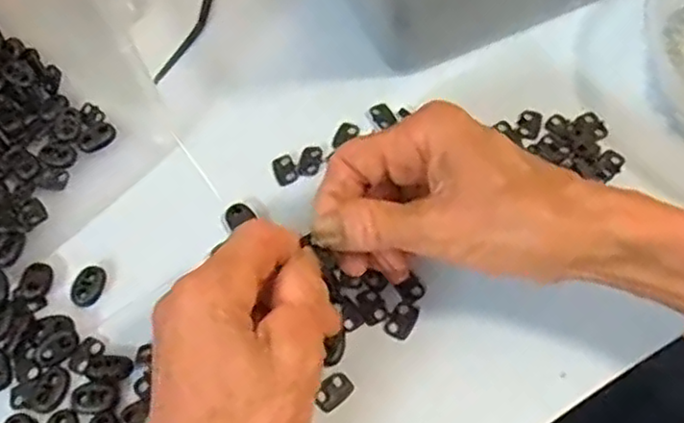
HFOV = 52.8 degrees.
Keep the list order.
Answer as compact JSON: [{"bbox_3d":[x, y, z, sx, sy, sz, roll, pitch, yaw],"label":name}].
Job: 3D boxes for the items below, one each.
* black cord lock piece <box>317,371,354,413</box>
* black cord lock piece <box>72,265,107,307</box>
[{"bbox_3d":[-0.004,0.085,0.326,0.019,0.004,0.013,-38,69,-15],"label":"black cord lock piece"},{"bbox_3d":[-0.131,0.038,0.356,0.014,0.006,0.022,6,65,5],"label":"black cord lock piece"}]

